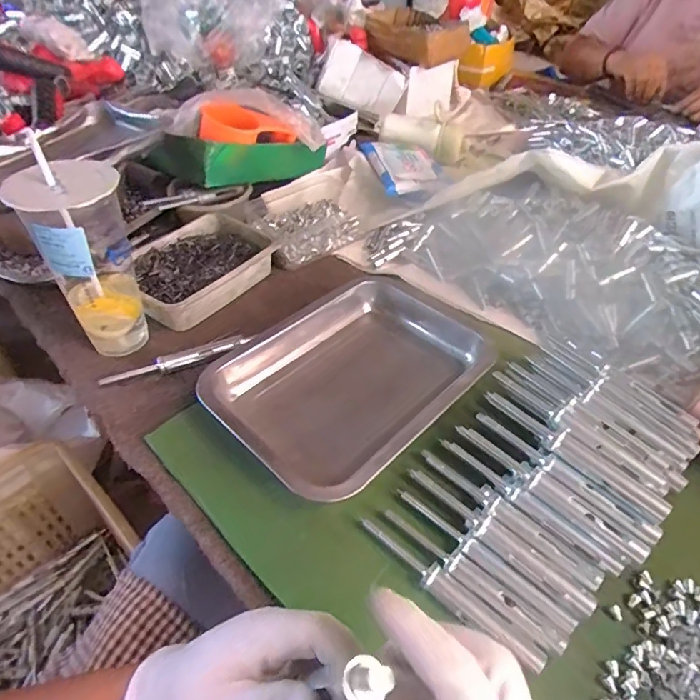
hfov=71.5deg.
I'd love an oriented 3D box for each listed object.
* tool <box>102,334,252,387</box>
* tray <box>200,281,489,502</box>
[{"bbox_3d":[-0.175,0.010,0.500,0.152,0.014,0.020,-20,49,-20],"label":"tool"},{"bbox_3d":[0.007,0.019,0.474,0.191,0.035,0.267,36,54,29],"label":"tray"}]

